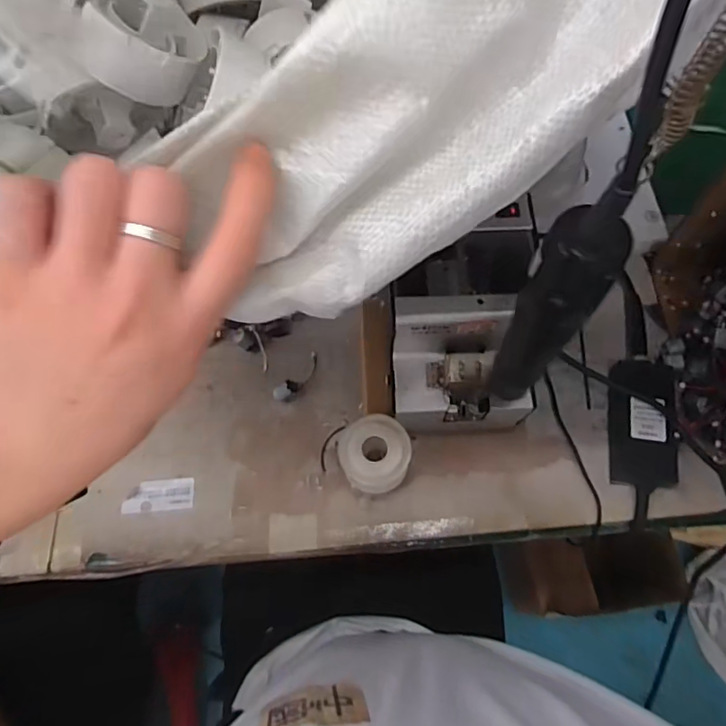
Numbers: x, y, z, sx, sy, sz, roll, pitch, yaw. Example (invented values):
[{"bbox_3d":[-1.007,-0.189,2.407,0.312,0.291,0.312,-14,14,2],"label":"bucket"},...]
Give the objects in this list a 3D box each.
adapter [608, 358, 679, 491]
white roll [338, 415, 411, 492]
[{"bbox_3d":[0.273,0.058,0.509,0.051,0.034,0.123,6,68,3],"label":"adapter"},{"bbox_3d":[0.011,0.085,0.479,0.062,0.059,0.062,0,68,1],"label":"white roll"}]

